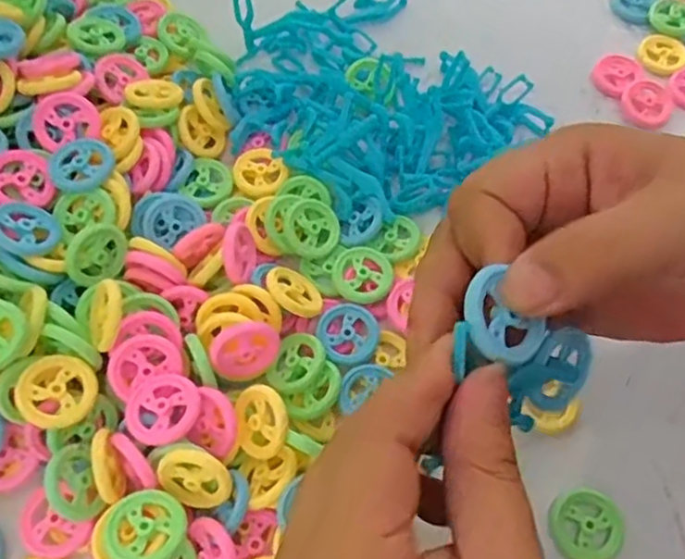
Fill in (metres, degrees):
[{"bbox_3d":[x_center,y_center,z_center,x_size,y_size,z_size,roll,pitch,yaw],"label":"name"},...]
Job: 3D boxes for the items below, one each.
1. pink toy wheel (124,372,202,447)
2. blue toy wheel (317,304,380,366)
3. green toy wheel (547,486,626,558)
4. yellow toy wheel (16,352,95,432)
[{"bbox_3d":[-0.073,0.052,0.260,0.028,0.004,0.030,1,64,-1],"label":"pink toy wheel"},{"bbox_3d":[0.003,0.025,0.299,0.029,0.004,0.029,1,64,-1],"label":"blue toy wheel"},{"bbox_3d":[0.104,0.105,0.273,0.031,0.006,0.030,1,64,-1],"label":"green toy wheel"},{"bbox_3d":[-0.115,0.045,0.259,0.029,0.006,0.029,11,61,-20],"label":"yellow toy wheel"}]

